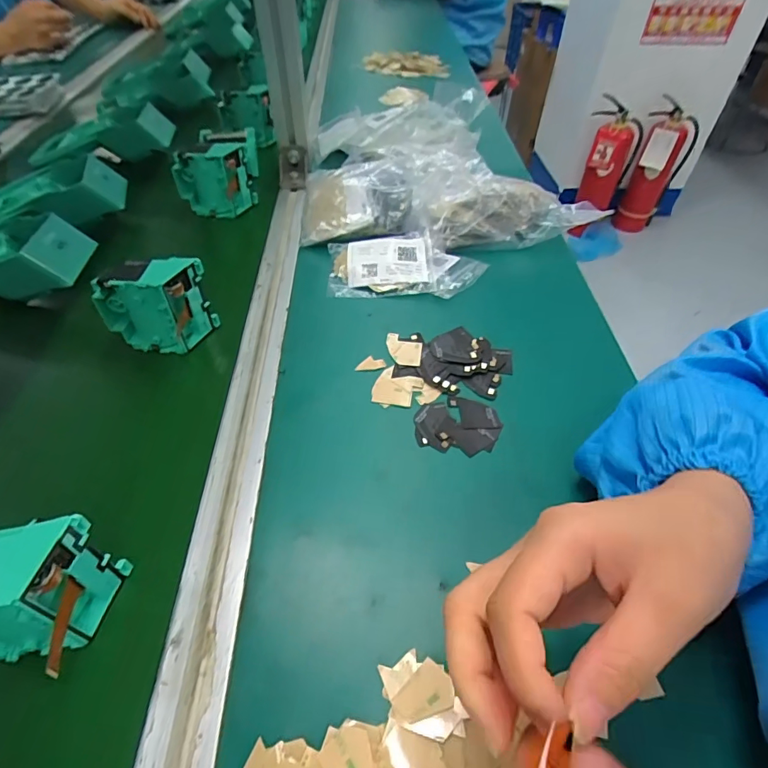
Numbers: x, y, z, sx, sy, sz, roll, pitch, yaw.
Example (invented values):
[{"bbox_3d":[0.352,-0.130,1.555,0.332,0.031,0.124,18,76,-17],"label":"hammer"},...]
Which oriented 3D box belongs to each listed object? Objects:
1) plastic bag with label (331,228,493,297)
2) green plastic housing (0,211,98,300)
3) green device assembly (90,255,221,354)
[{"bbox_3d":[0.023,-0.122,0.470,0.153,0.023,0.082,2,48,2],"label":"plastic bag with label"},{"bbox_3d":[-0.388,-0.122,0.451,0.189,0.051,0.096,-1,48,-1],"label":"green plastic housing"},{"bbox_3d":[-0.192,-0.066,0.390,0.080,0.075,0.042,2,48,2],"label":"green device assembly"}]

